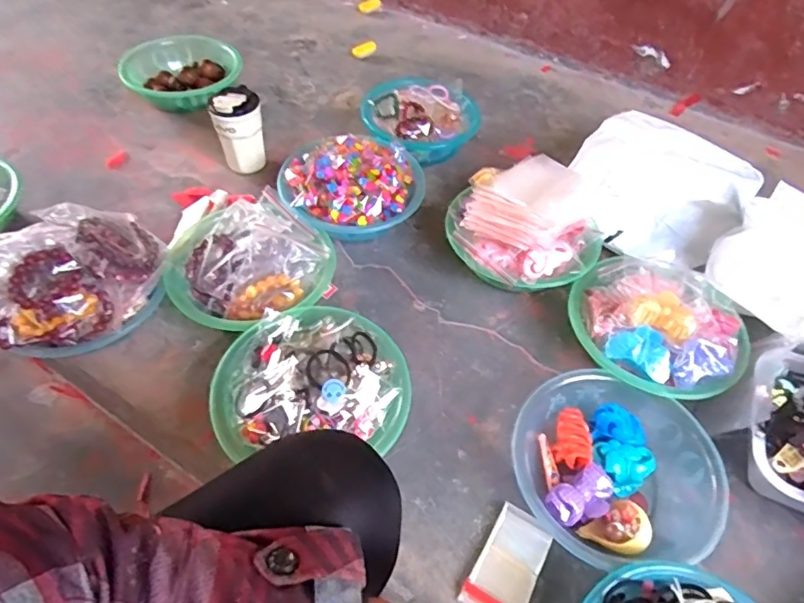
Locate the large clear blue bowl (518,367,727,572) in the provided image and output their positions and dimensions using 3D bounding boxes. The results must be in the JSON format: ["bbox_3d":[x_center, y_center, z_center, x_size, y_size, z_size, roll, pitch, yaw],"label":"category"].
[{"bbox_3d":[0.250,0.199,0.662,0.213,0.095,0.223,2,51,-2],"label":"large clear blue bowl"}]

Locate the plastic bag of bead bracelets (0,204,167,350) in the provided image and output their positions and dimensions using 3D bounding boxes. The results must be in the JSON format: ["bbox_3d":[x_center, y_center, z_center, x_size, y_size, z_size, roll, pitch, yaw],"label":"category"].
[{"bbox_3d":[-0.443,-0.040,0.726,0.232,0.101,0.182,-25,57,-22],"label":"plastic bag of bead bracelets"}]

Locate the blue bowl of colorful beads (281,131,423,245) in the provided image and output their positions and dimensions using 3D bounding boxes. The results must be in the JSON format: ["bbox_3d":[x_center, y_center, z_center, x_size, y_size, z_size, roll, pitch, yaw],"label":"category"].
[{"bbox_3d":[-0.082,-0.195,0.910,0.238,0.090,0.206,-7,52,-9],"label":"blue bowl of colorful beads"}]

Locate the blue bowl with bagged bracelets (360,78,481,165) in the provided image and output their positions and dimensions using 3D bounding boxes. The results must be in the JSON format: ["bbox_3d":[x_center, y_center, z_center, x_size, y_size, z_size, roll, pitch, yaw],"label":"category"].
[{"bbox_3d":[0.039,-0.351,1.057,0.212,0.076,0.196,2,51,-2],"label":"blue bowl with bagged bracelets"}]

